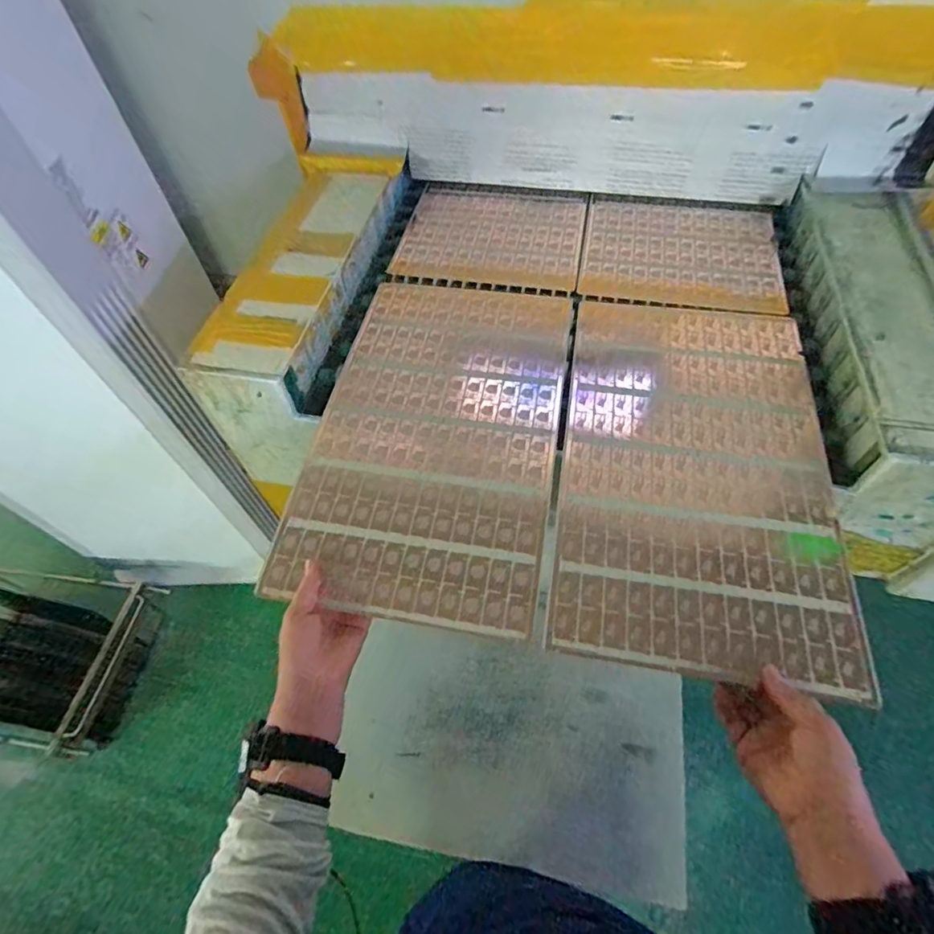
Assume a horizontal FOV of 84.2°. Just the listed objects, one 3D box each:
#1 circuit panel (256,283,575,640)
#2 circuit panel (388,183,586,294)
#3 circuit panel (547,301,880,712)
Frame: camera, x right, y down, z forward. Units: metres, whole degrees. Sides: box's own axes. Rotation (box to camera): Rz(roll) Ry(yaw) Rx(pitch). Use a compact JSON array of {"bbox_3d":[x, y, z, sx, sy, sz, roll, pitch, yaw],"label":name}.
[{"bbox_3d":[-0.033,-0.060,0.678,0.300,0.013,0.517,8,59,6],"label":"circuit panel"},{"bbox_3d":[0.047,-0.406,0.891,0.301,0.014,0.266,9,54,7],"label":"circuit panel"},{"bbox_3d":[0.278,-0.015,0.635,0.307,0.007,0.522,8,57,9],"label":"circuit panel"}]

